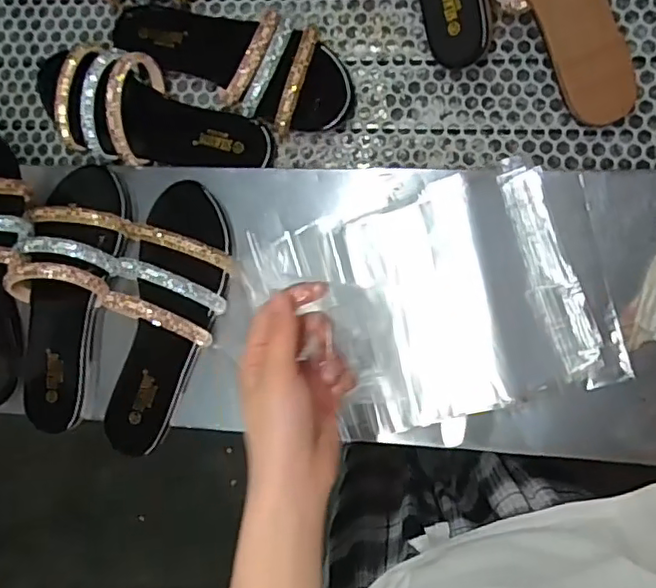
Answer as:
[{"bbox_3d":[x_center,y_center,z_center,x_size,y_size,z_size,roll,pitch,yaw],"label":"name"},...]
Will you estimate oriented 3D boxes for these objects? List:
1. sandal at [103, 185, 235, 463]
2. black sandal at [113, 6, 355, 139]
[{"bbox_3d":[-0.145,0.021,0.521,0.088,0.081,0.240,14,89,9],"label":"sandal"},{"bbox_3d":[-0.096,-0.228,0.557,0.247,0.061,0.096,26,91,9],"label":"black sandal"}]

